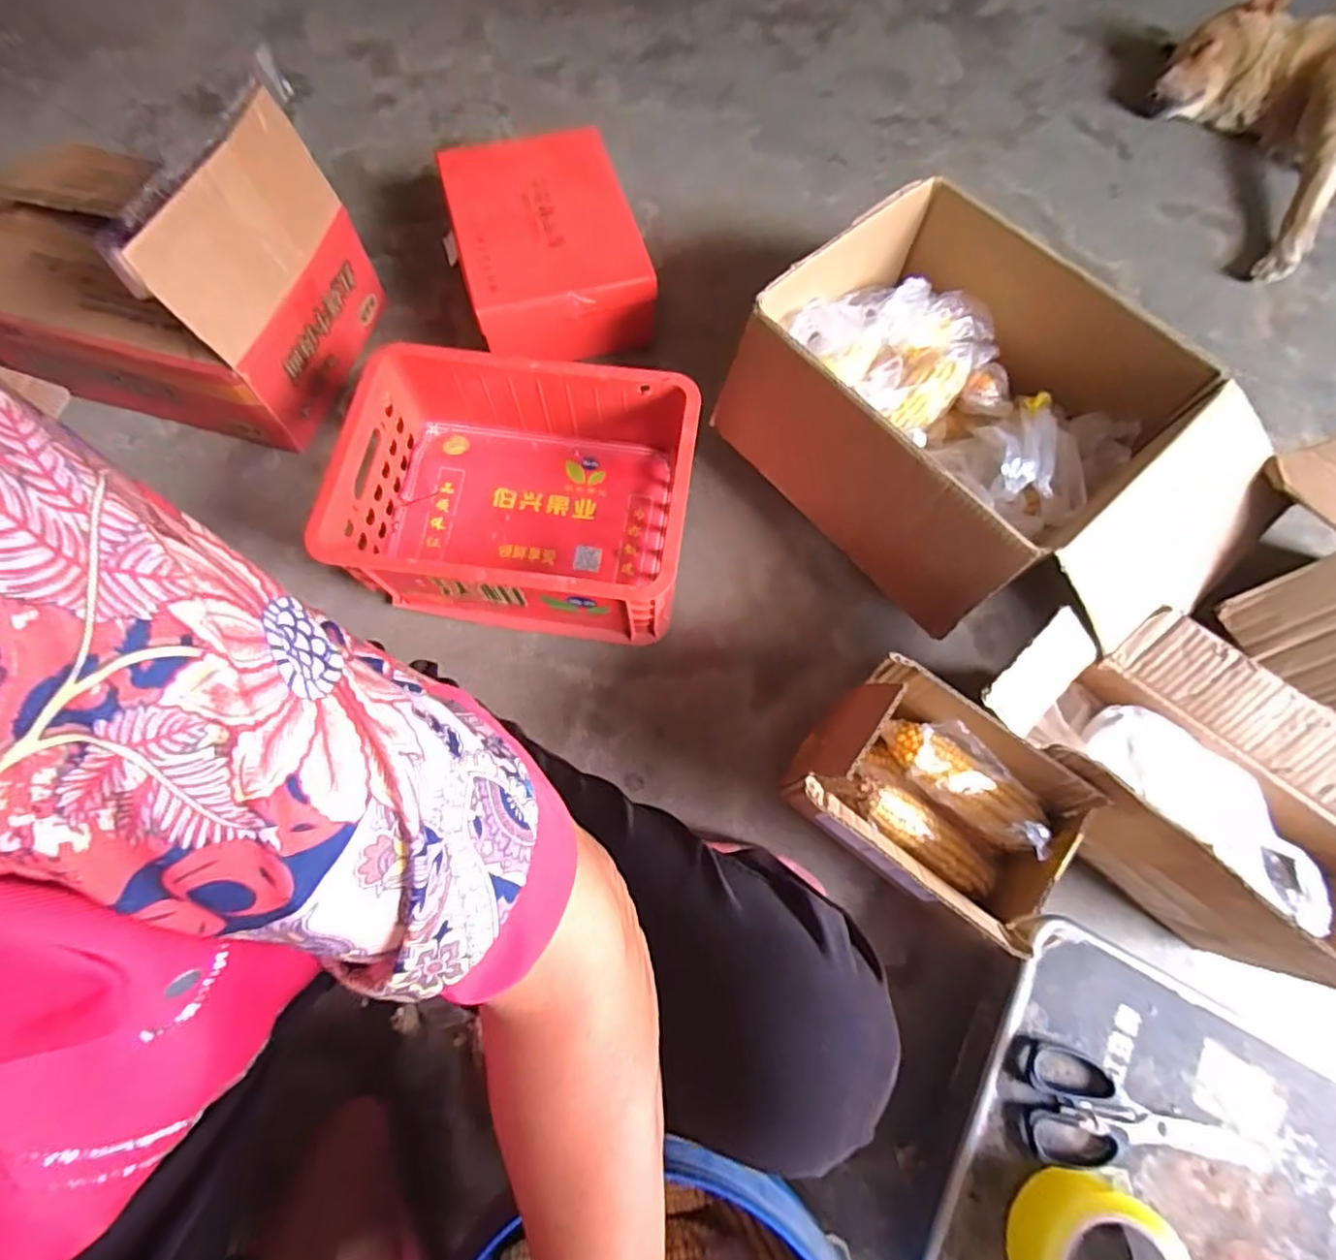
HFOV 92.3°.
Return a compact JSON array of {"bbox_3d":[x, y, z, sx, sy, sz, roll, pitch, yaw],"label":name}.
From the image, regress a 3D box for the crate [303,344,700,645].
[{"bbox_3d":[-0.160,-0.148,0.724,0.355,0.146,0.261,7,70,2],"label":"crate"}]

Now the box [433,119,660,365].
[{"bbox_3d":[-0.162,-0.517,0.883,0.230,0.136,0.342,-15,71,-6],"label":"box"}]

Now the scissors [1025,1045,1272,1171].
[{"bbox_3d":[0.381,0.385,0.518,0.187,0.013,0.080,2,70,0],"label":"scissors"}]

